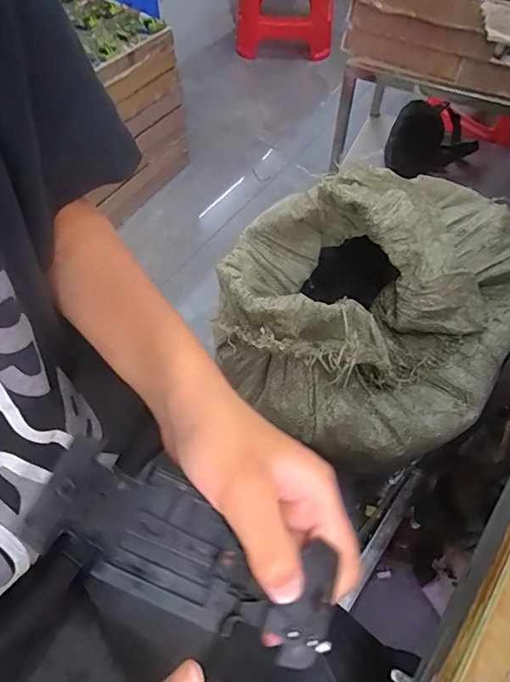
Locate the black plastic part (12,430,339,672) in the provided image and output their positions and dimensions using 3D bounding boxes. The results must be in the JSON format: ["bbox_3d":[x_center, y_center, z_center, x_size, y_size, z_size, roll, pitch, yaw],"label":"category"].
[{"bbox_3d":[-0.029,0.085,0.192,0.126,0.012,0.046,26,60,4],"label":"black plastic part"}]

